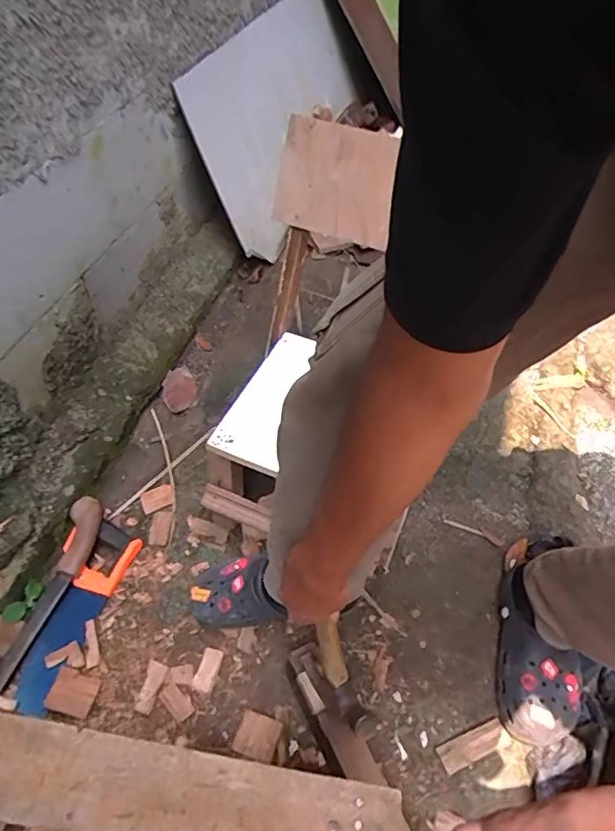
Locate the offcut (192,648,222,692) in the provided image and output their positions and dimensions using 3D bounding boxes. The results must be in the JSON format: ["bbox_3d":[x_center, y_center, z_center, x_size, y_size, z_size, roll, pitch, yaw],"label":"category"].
[{"bbox_3d":[-0.147,0.373,0.787,0.028,0.009,0.058,17,52,12],"label":"offcut"}]

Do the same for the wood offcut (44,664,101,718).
[{"bbox_3d":[-0.329,0.388,0.752,0.060,0.009,0.054,19,46,-1],"label":"wood offcut"}]

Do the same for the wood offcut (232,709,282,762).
[{"bbox_3d":[-0.069,0.440,0.734,0.057,0.014,0.050,15,52,10],"label":"wood offcut"}]

